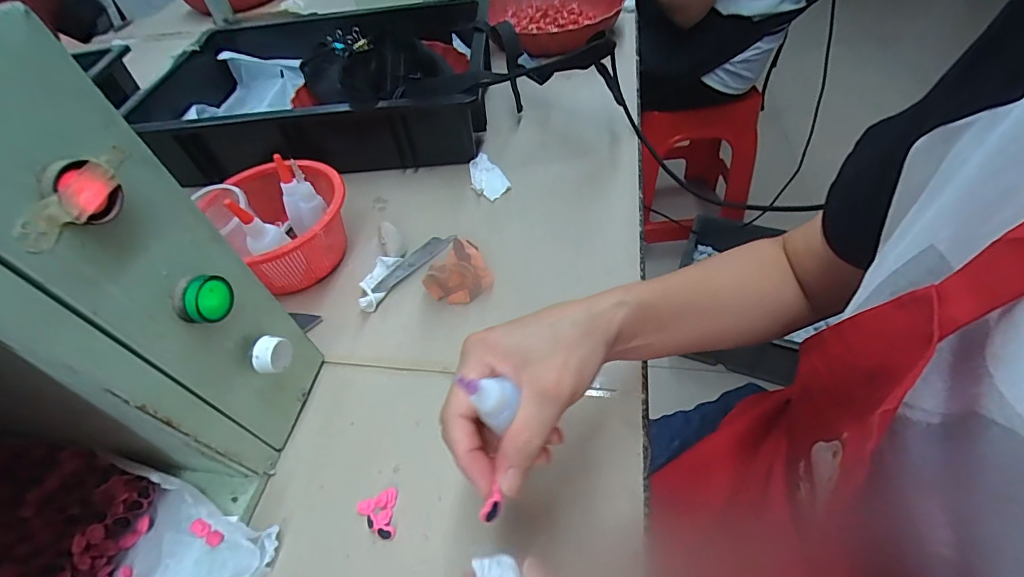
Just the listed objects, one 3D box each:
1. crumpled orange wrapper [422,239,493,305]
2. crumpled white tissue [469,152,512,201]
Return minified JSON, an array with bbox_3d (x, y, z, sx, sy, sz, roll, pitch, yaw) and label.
[{"bbox_3d":[-0.045,-0.016,0.438,0.051,0.032,0.062,23,57,24],"label":"crumpled orange wrapper"},{"bbox_3d":[-0.031,-0.133,0.547,0.037,0.013,0.080,-21,51,-10],"label":"crumpled white tissue"}]

